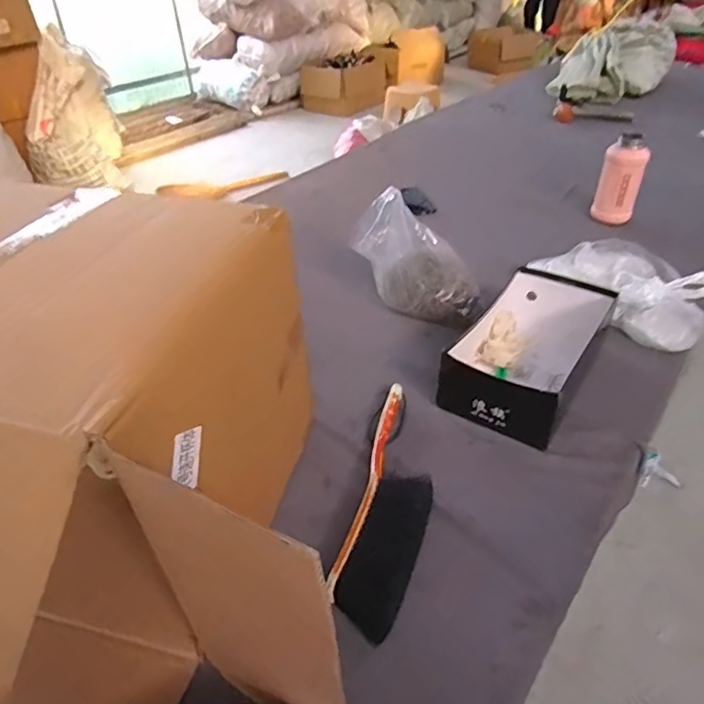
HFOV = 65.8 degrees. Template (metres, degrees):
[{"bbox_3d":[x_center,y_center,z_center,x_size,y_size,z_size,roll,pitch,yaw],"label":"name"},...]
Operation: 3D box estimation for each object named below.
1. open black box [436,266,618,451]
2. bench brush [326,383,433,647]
[{"bbox_3d":[0.290,-0.015,0.884,0.180,0.109,0.283,23,45,26],"label":"open black box"},{"bbox_3d":[0.056,0.170,0.693,0.090,0.044,0.360,9,41,12],"label":"bench brush"}]

